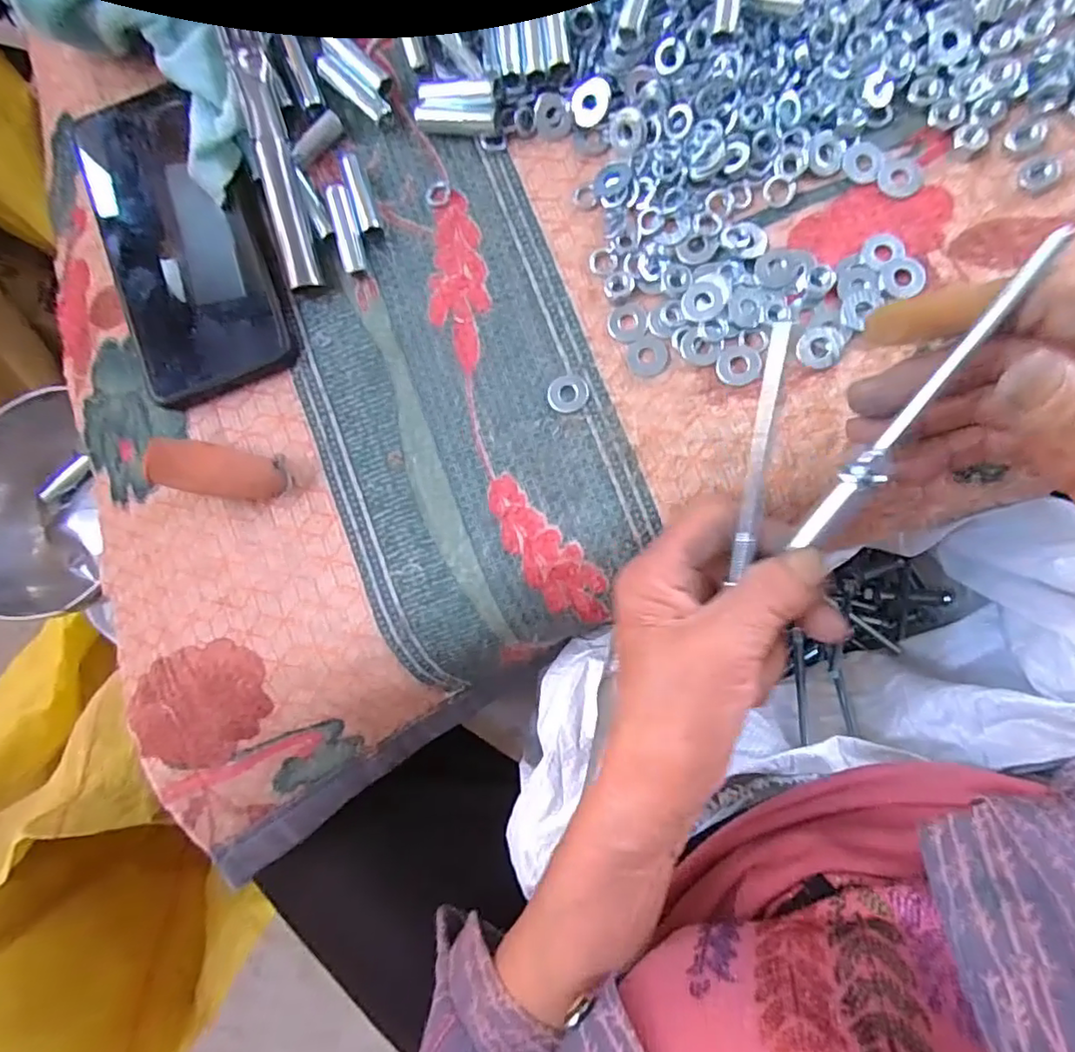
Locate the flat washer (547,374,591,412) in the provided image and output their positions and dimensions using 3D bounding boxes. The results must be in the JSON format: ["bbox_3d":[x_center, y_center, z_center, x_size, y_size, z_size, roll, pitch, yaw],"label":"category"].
[{"bbox_3d":[0.015,-0.062,0.281,0.019,0.004,0.018,-6,86,8],"label":"flat washer"}]

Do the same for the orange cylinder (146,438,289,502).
[{"bbox_3d":[-0.151,-0.026,0.285,0.062,0.024,0.024,9,88,9],"label":"orange cylinder"}]

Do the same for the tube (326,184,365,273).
[{"bbox_3d":[-0.094,-0.145,0.291,0.009,0.008,0.041,-12,85,8],"label":"tube"}]

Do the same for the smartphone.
[{"bbox_3d":[-0.174,-0.139,0.295,0.078,0.015,0.147,-19,84,7],"label":"smartphone"}]

